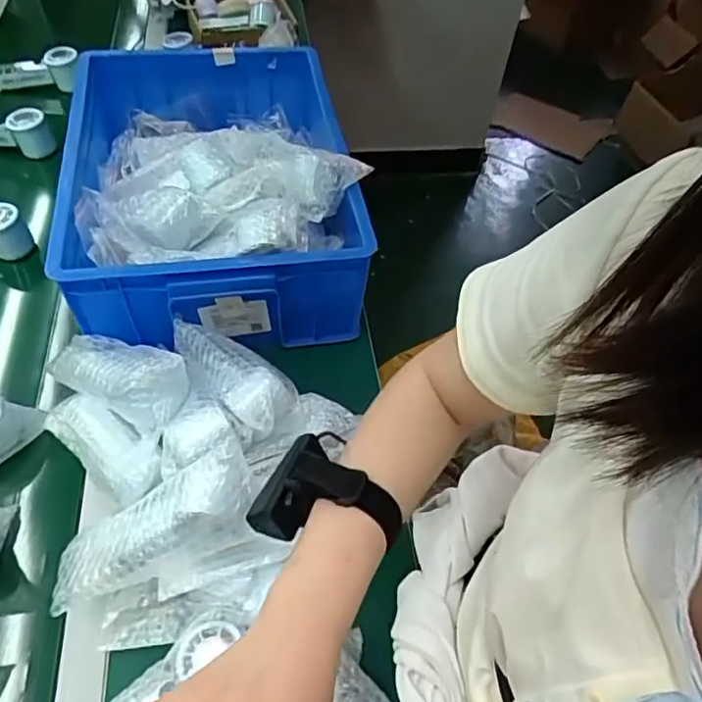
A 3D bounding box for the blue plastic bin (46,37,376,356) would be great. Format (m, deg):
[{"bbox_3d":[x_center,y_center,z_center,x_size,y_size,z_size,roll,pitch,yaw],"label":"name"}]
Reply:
[{"bbox_3d":[-0.178,-0.234,0.798,0.365,0.163,0.477,-5,53,-9],"label":"blue plastic bin"}]

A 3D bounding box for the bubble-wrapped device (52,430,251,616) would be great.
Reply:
[{"bbox_3d":[-0.178,0.154,0.531,0.206,0.044,0.081,-33,58,5],"label":"bubble-wrapped device"}]

